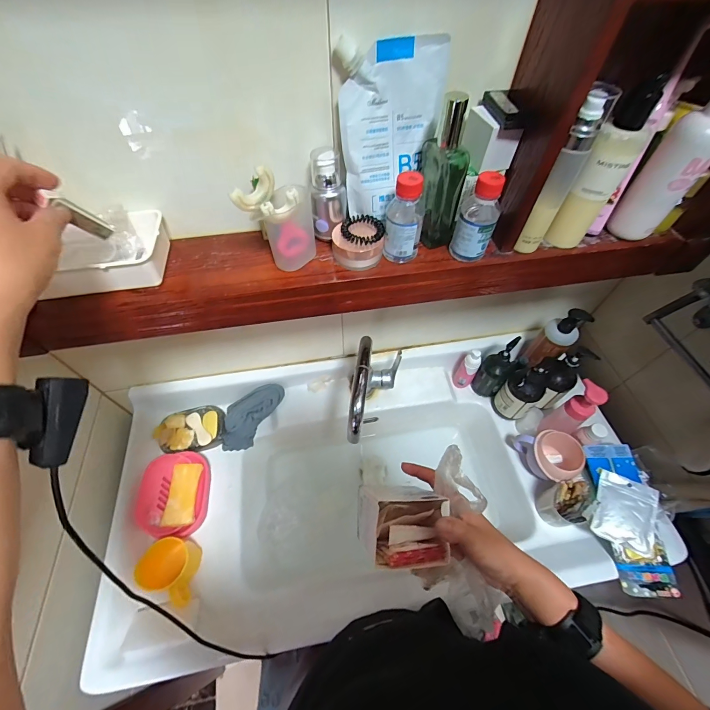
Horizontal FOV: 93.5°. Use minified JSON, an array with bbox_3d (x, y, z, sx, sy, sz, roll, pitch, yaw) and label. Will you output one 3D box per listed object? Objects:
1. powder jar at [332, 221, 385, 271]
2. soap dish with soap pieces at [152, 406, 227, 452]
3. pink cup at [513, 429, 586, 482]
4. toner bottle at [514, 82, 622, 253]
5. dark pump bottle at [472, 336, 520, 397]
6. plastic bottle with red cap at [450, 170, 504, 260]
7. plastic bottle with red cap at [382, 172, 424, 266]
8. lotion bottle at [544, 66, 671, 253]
[{"bbox_3d":[0.003,-0.138,0.424,0.056,0.037,0.051,0,56,0],"label":"powder jar"},{"bbox_3d":[-0.350,0.162,0.720,0.138,0.027,0.089,-13,57,-9],"label":"soap dish with soap pieces"},{"bbox_3d":[0.394,0.202,0.670,0.090,0.089,0.098,0,56,0],"label":"pink cup"},{"bbox_3d":[0.230,-0.193,0.374,0.028,0.167,0.036,29,60,18],"label":"toner bottle"},{"bbox_3d":[0.310,0.031,0.735,0.063,0.176,0.064,0,56,0],"label":"dark pump bottle"},{"bbox_3d":[0.146,-0.161,0.400,0.044,0.103,0.039,20,58,13],"label":"plastic bottle with red cap"},{"bbox_3d":[0.058,-0.159,0.400,0.043,0.106,0.042,7,56,5],"label":"plastic bottle with red cap"},{"bbox_3d":[0.276,-0.198,0.379,0.044,0.165,0.042,33,62,20],"label":"lotion bottle"}]

